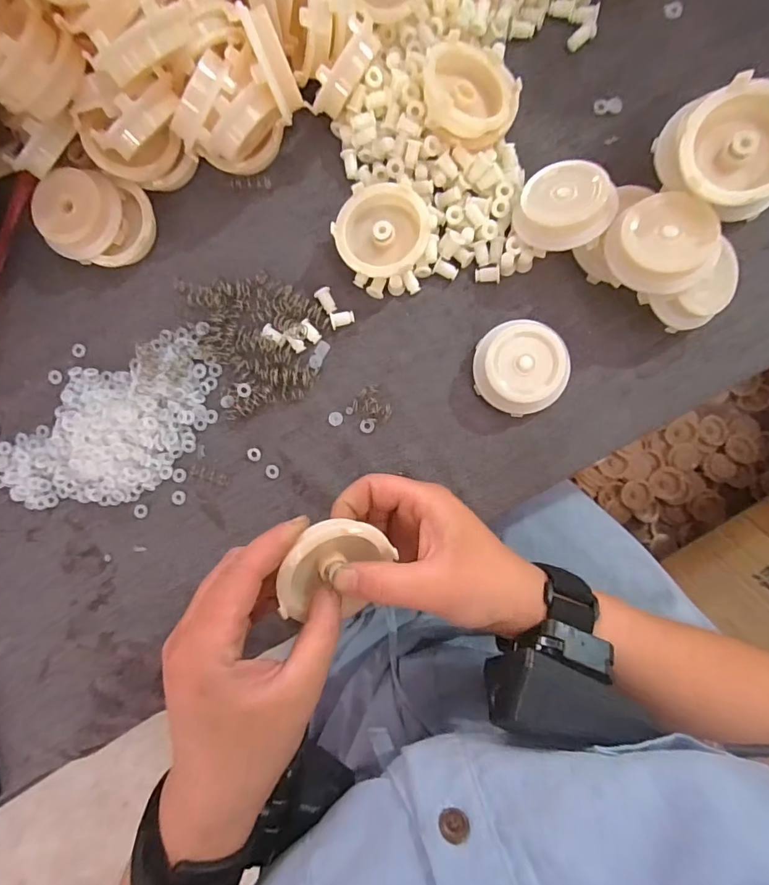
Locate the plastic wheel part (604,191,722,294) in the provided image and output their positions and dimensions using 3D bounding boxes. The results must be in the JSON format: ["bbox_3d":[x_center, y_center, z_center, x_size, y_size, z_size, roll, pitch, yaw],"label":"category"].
[{"bbox_3d":[0.154,-0.110,0.253,0.053,0.014,0.052,0,91,16],"label":"plastic wheel part"}]

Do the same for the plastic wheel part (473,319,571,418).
[{"bbox_3d":[0.085,-0.046,0.286,0.056,0.023,0.055,-3,89,4],"label":"plastic wheel part"}]

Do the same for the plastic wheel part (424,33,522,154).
[{"bbox_3d":[0.053,-0.212,0.279,0.061,0.022,0.055,4,92,-11],"label":"plastic wheel part"}]

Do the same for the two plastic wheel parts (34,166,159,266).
[{"bbox_3d":[-0.194,-0.150,0.308,0.071,0.031,0.056,7,89,4],"label":"two plastic wheel parts"}]

